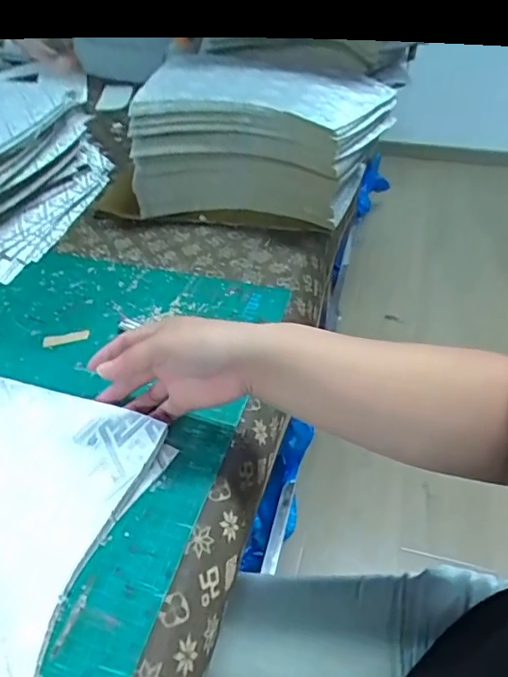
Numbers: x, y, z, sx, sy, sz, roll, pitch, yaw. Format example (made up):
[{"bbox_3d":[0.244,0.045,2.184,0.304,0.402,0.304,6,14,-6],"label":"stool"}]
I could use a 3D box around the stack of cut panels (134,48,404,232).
[{"bbox_3d":[0.010,-0.242,0.673,0.285,0.167,0.178,13,44,17],"label":"stack of cut panels"}]

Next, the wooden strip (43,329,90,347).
[{"bbox_3d":[-0.187,0.000,0.528,0.045,0.005,0.013,-8,42,-6],"label":"wooden strip"}]

